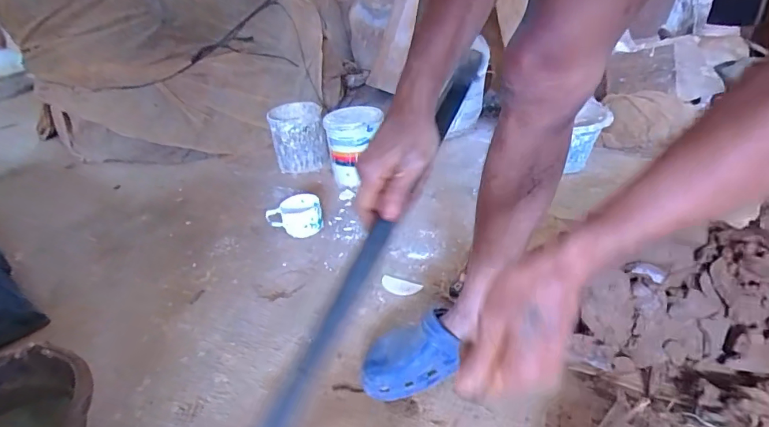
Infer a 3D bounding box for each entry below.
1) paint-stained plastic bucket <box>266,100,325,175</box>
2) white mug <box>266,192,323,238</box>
[{"bbox_3d":[-0.288,-0.261,1.475,0.165,0.184,0.180,-9,32,-6],"label":"paint-stained plastic bucket"},{"bbox_3d":[-0.227,0.008,1.123,0.135,0.082,0.114,-13,33,-11],"label":"white mug"}]

